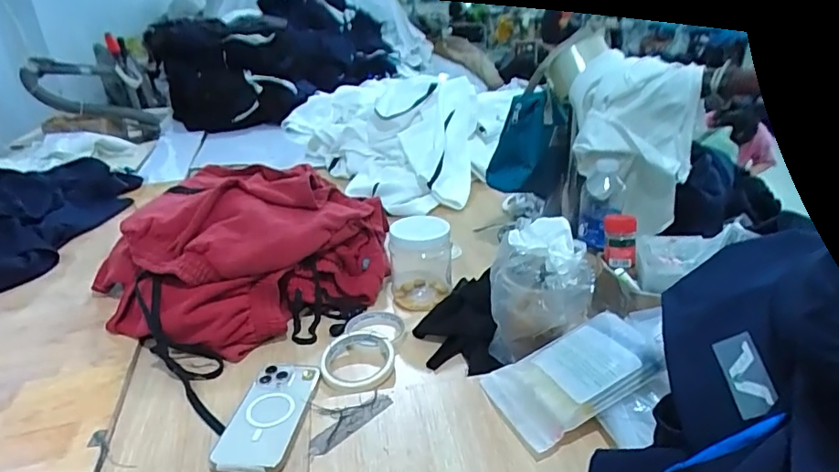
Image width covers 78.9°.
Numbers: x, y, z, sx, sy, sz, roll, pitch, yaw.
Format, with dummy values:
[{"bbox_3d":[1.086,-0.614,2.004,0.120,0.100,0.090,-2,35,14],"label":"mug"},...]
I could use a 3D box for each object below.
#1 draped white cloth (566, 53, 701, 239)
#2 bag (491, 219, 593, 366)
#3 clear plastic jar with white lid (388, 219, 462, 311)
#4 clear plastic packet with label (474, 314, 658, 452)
[{"bbox_3d":[0.319,-0.131,0.785,0.175,0.260,0.084,5,26,13],"label":"draped white cloth"},{"bbox_3d":[0.140,0.066,0.598,0.111,0.173,0.082,11,29,26],"label":"bag"},{"bbox_3d":[0.002,0.031,0.806,0.096,0.115,0.114,-3,26,-3],"label":"clear plastic jar with white lid"},{"bbox_3d":[0.161,0.140,0.531,0.165,0.016,0.107,-27,29,-9],"label":"clear plastic packet with label"}]

